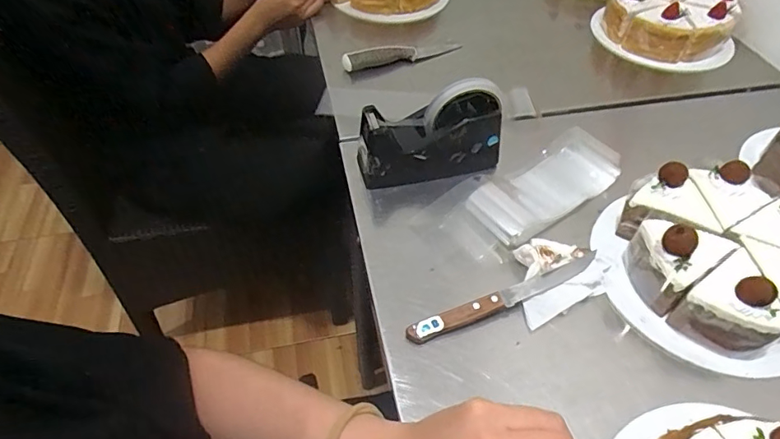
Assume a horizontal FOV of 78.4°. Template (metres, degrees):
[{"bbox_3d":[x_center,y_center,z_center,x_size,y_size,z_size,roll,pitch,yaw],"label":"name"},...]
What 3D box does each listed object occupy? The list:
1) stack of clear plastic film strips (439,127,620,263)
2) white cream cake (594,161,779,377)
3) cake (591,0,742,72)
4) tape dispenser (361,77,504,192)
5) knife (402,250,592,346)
[{"bbox_3d":[0.160,-0.030,0.522,0.211,0.033,0.073,-29,57,-23],"label":"stack of clear plastic film strips"},{"bbox_3d":[0.306,0.036,0.445,0.183,0.077,0.194,1,50,-1],"label":"white cream cake"},{"bbox_3d":[0.432,-0.314,0.742,0.190,0.079,0.159,8,51,6],"label":"cake"},{"bbox_3d":[0.046,-0.098,0.534,0.162,0.100,0.053,-8,51,-8],"label":"tape dispenser"},{"bbox_3d":[0.108,0.074,0.444,0.195,0.018,0.017,-17,53,-15],"label":"knife"}]

